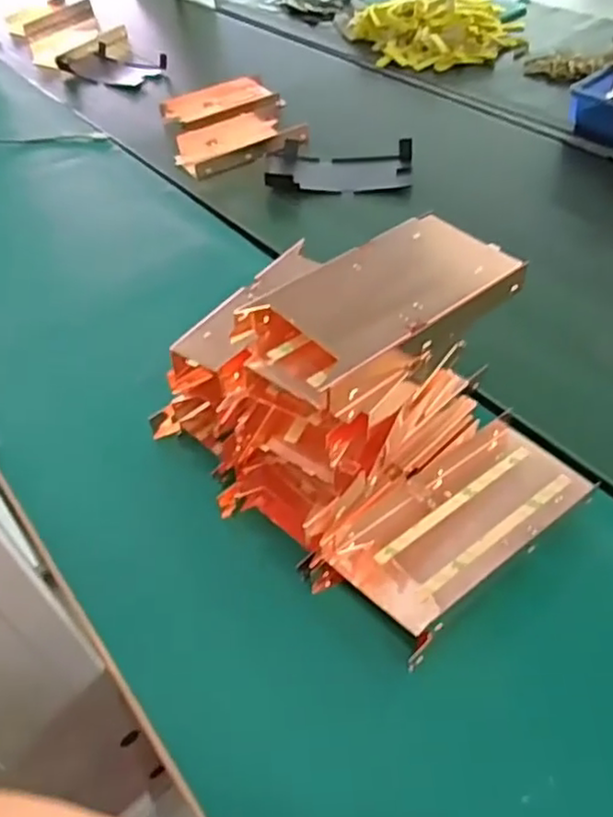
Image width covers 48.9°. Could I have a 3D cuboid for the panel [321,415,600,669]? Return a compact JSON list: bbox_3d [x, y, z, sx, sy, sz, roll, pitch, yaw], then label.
[{"bbox_3d":[0.110,0.072,0.463,0.186,0.015,0.094,-34,53,-22],"label":"panel"}]

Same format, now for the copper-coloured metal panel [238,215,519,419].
[{"bbox_3d":[0.051,-0.067,0.421,0.164,0.033,0.091,-33,52,-22],"label":"copper-coloured metal panel"}]

